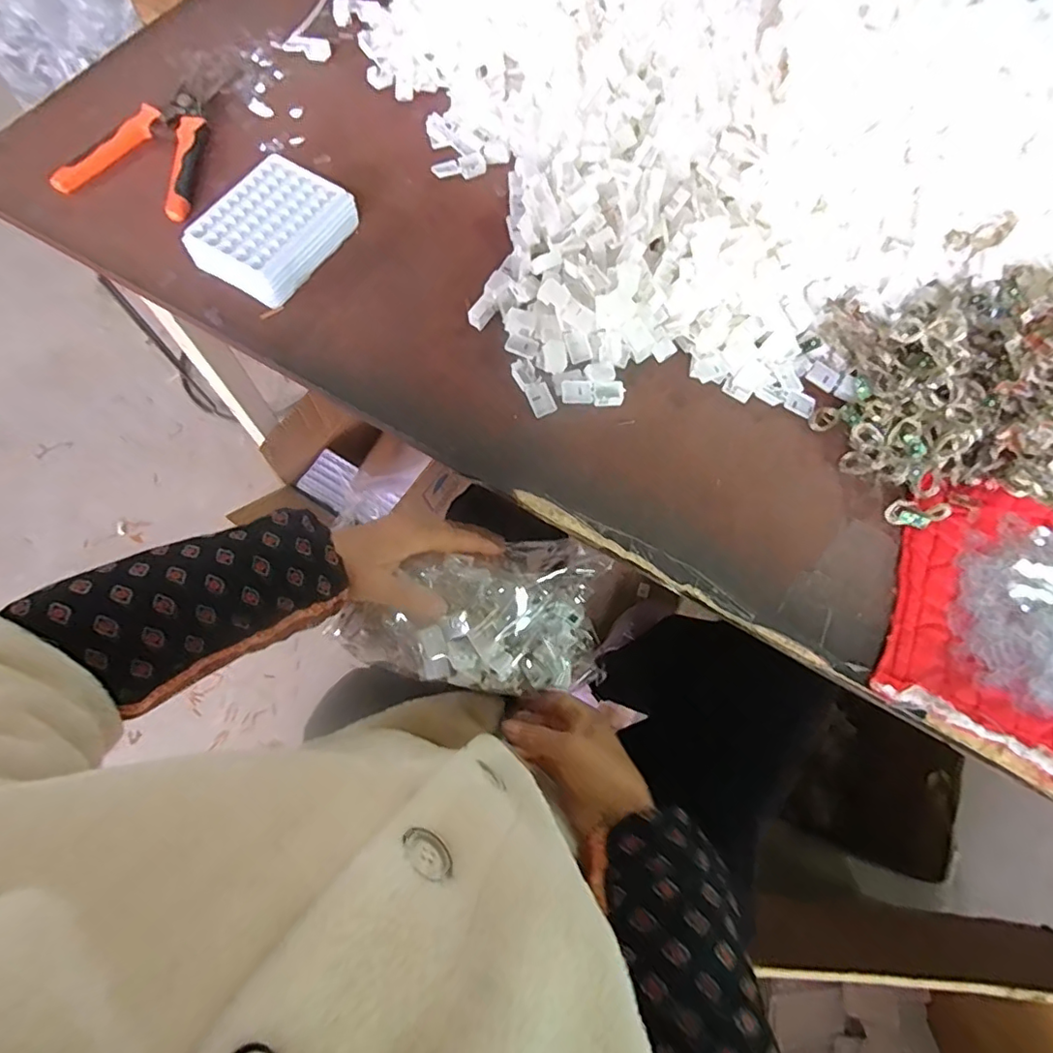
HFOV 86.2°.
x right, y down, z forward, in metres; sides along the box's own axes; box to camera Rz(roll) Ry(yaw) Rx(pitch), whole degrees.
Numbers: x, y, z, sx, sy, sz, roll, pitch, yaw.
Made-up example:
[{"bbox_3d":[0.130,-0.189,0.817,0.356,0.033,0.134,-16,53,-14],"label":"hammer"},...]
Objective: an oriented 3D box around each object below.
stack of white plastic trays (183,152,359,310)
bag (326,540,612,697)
[{"bbox_3d":[-0.234,-0.275,0.525,0.096,0.039,0.136,30,72,9],"label":"stack of white plastic trays"},{"bbox_3d":[-0.046,0.076,0.477,0.233,0.071,0.126,-4,71,-3],"label":"bag"}]

